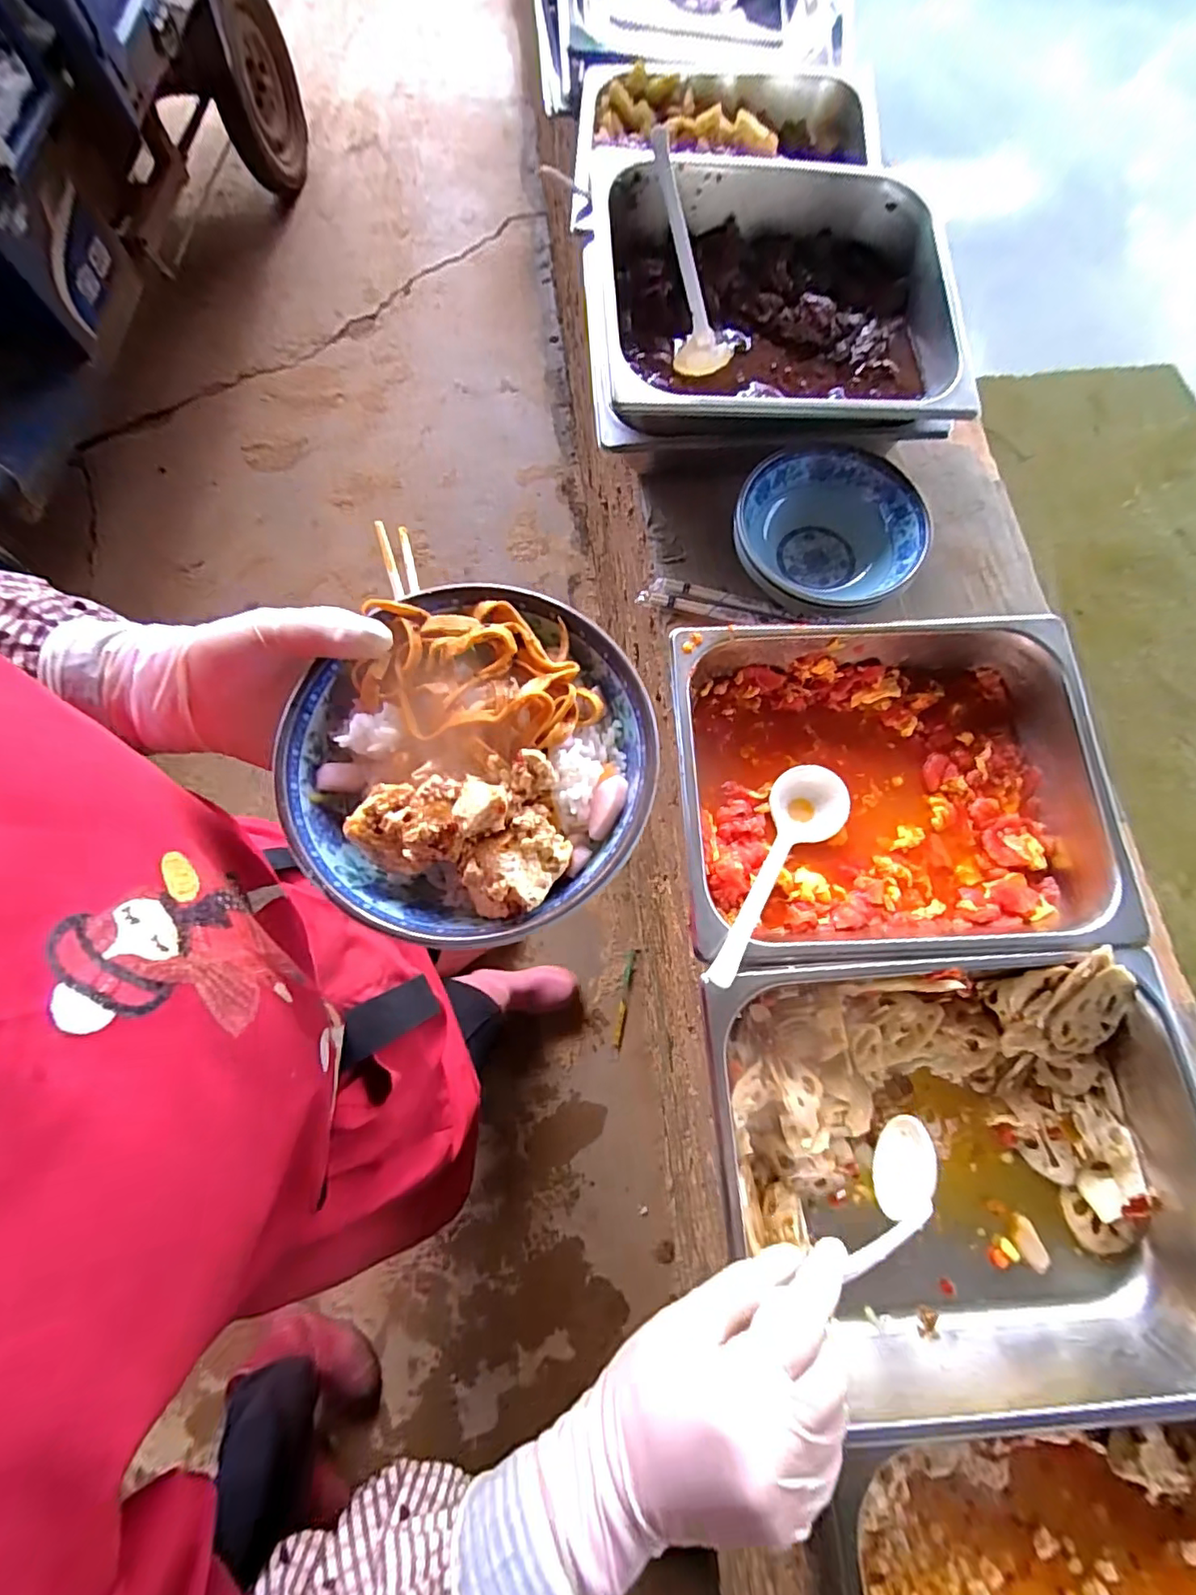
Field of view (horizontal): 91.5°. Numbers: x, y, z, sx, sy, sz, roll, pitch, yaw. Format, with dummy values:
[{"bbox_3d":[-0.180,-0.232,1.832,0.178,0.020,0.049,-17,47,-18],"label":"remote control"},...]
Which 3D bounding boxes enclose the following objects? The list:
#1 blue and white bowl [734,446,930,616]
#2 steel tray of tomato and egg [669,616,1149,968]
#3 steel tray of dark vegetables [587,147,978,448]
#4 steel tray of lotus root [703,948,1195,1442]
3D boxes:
[{"bbox_3d":[0.202,-0.228,0.524,0.159,0.065,0.152,23,73,9],"label":"blue and white bowl"},{"bbox_3d":[0.230,-0.008,0.461,0.328,0.079,0.257,-3,71,0],"label":"steel tray of tomato and egg"},{"bbox_3d":[0.157,-0.441,0.521,0.317,0.088,0.271,-1,71,1],"label":"steel tray of dark vegetables"},{"bbox_3d":[0.260,0.245,0.399,0.358,0.080,0.255,-4,71,0],"label":"steel tray of lotus root"}]

